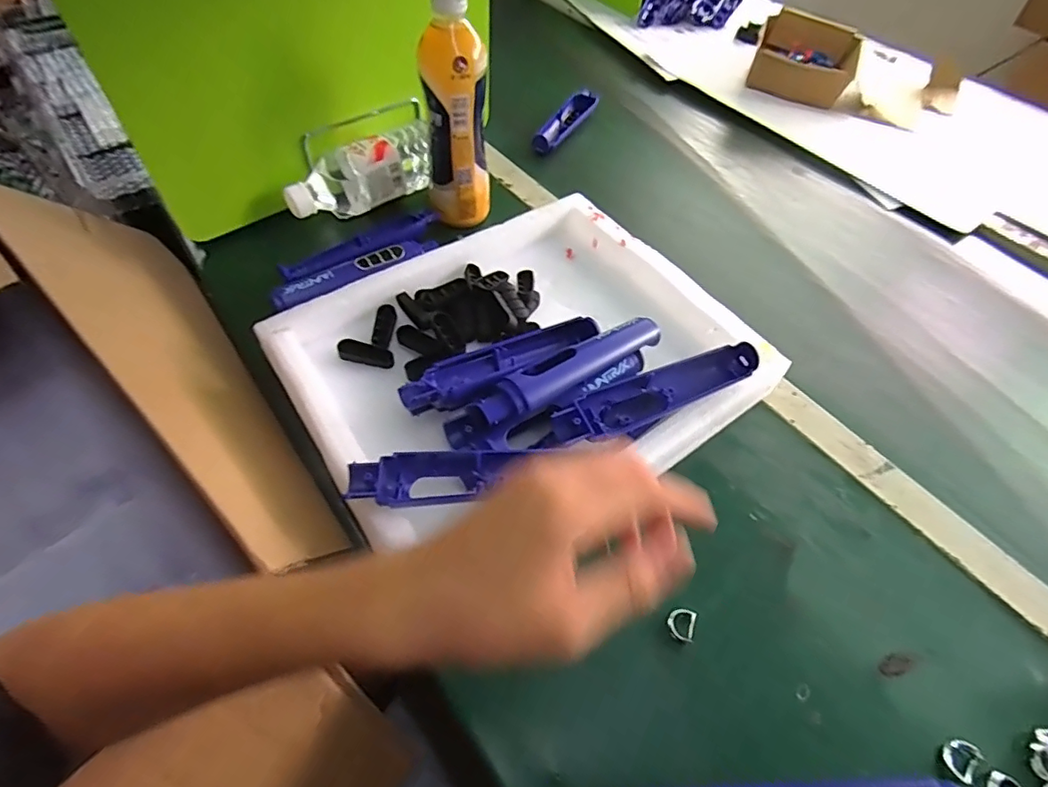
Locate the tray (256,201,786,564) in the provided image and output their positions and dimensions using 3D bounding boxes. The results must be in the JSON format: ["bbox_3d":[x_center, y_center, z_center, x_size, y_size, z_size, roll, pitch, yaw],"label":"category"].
[{"bbox_3d":[0.001,-0.037,0.440,0.353,0.064,0.295,-29,62,-22],"label":"tray"}]

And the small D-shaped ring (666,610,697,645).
[{"bbox_3d":[0.106,0.154,0.348,0.019,0.007,0.020,18,55,8],"label":"small D-shaped ring"}]

